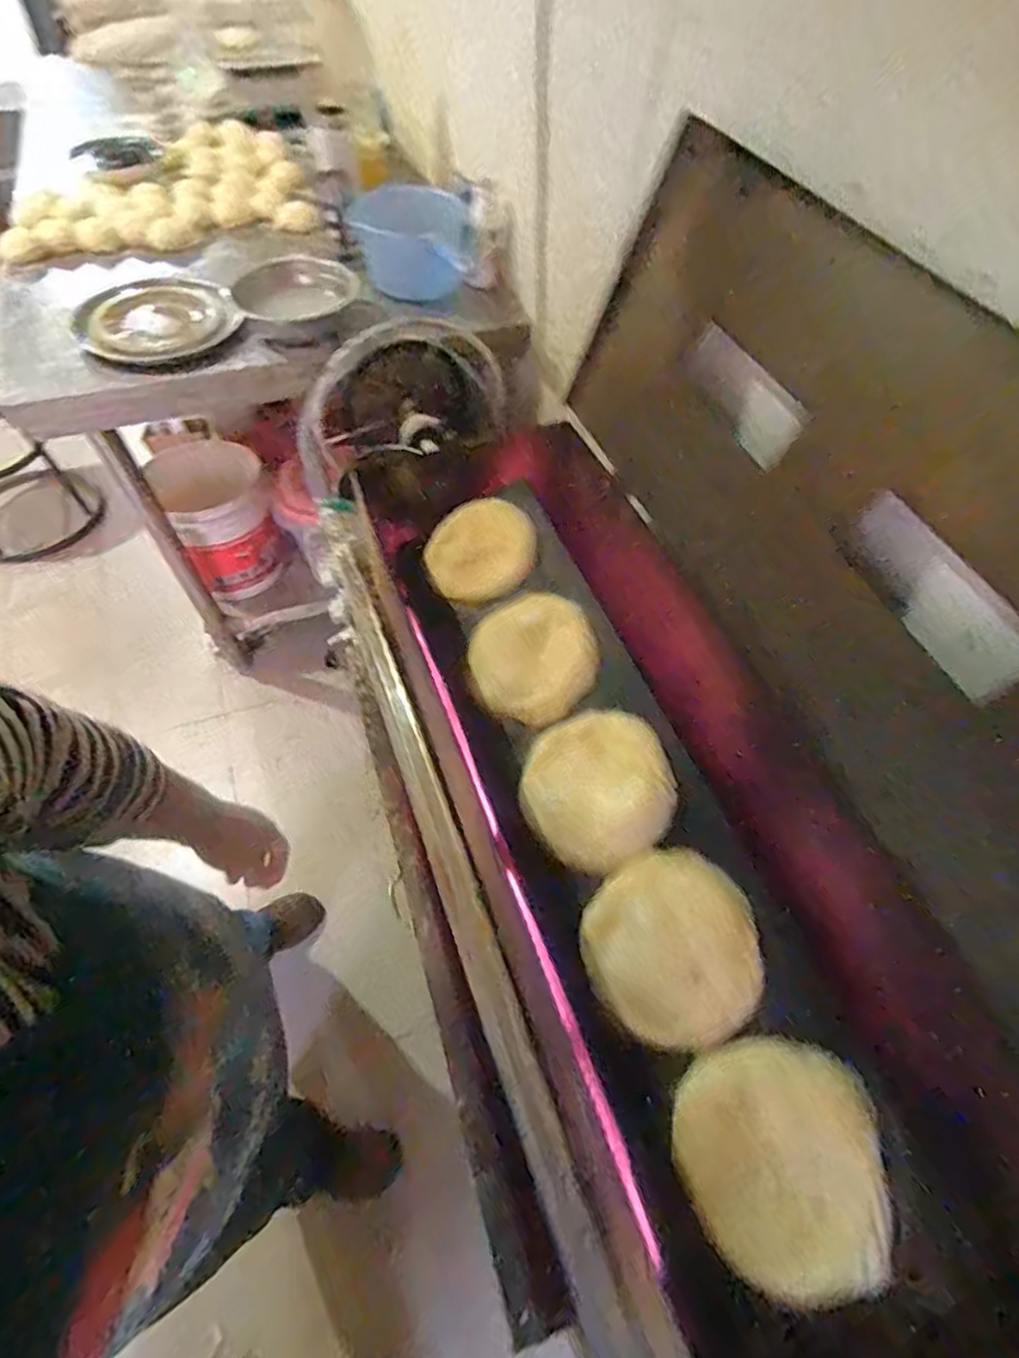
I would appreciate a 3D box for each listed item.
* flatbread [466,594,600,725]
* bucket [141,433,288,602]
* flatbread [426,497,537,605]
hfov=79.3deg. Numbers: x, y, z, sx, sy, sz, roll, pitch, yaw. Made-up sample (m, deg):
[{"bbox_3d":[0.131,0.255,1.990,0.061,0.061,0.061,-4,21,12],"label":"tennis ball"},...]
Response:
[{"bbox_3d":[0.020,-0.023,0.633,0.134,0.020,0.133,-5,74,18],"label":"flatbread"},{"bbox_3d":[-0.631,-0.355,1.366,0.211,0.249,0.248,-28,63,-19],"label":"bucket"},{"bbox_3d":[-0.035,-0.149,0.707,0.128,0.010,0.116,-32,74,10],"label":"flatbread"}]

